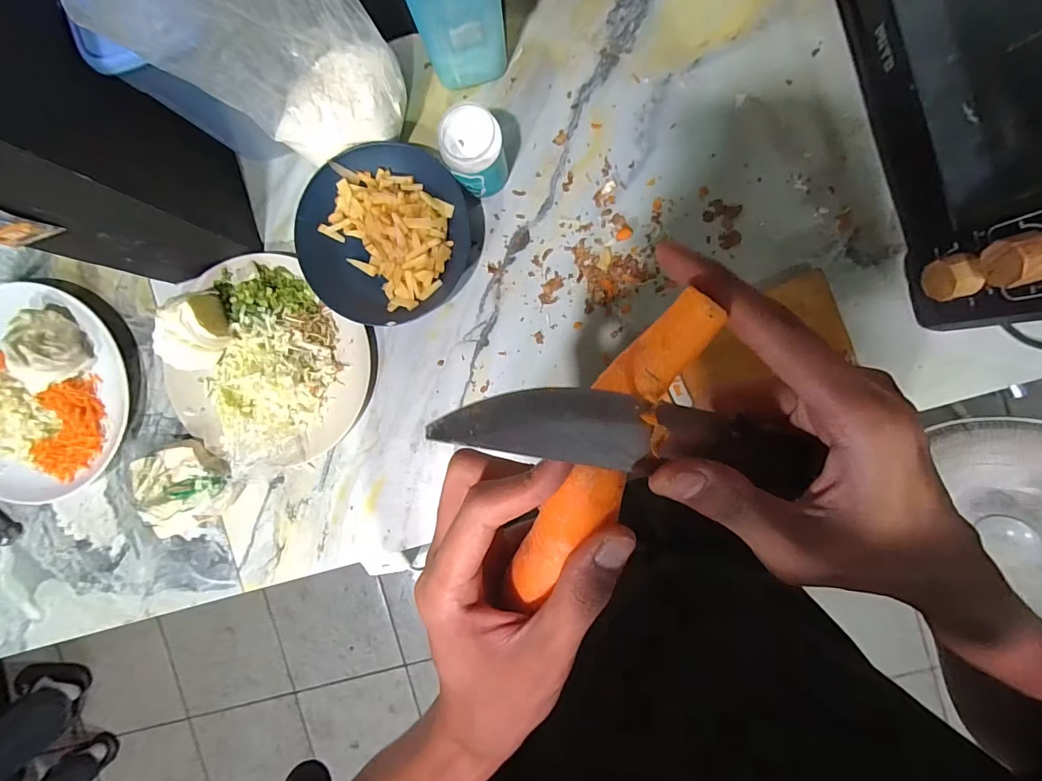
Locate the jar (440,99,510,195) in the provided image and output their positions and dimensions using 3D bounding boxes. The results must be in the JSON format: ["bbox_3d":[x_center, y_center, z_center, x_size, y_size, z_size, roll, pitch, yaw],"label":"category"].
[{"bbox_3d":[-0.052,-0.260,0.489,0.062,0.081,0.071,-39,90,5],"label":"jar"}]

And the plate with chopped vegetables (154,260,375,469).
[{"bbox_3d":[-0.302,-0.032,0.516,0.224,0.082,0.236,0,93,4],"label":"plate with chopped vegetables"}]

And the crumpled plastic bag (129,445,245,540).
[{"bbox_3d":[-0.406,0.119,0.541,0.118,0.059,0.106,-26,91,5],"label":"crumpled plastic bag"}]

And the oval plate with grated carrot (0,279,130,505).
[{"bbox_3d":[-0.615,0.006,0.543,0.251,0.067,0.267,-1,93,4],"label":"oval plate with grated carrot"}]

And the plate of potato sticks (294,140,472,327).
[{"bbox_3d":[-0.156,-0.179,0.516,0.181,0.050,0.196,0,93,4],"label":"plate of potato sticks"}]

